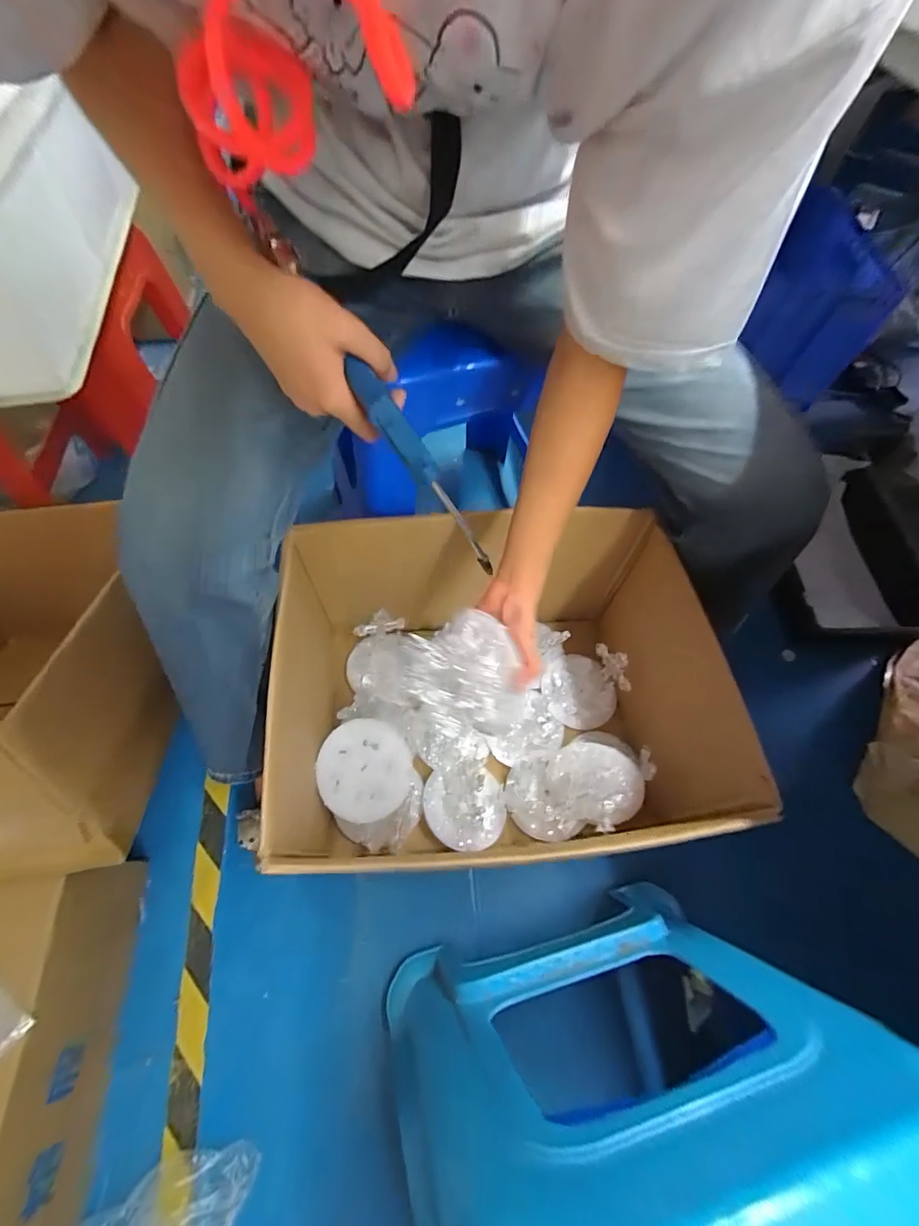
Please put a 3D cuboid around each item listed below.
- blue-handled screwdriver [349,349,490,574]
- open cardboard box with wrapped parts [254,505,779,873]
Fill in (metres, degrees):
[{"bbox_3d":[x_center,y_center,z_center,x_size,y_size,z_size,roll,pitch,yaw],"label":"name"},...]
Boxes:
[{"bbox_3d":[-0.026,-0.098,0.341,0.024,0.022,0.168,-46,114,-23],"label":"blue-handled screwdriver"},{"bbox_3d":[0.040,0.120,0.645,0.492,0.291,0.394,-6,63,-6],"label":"open cardboard box with wrapped parts"}]

